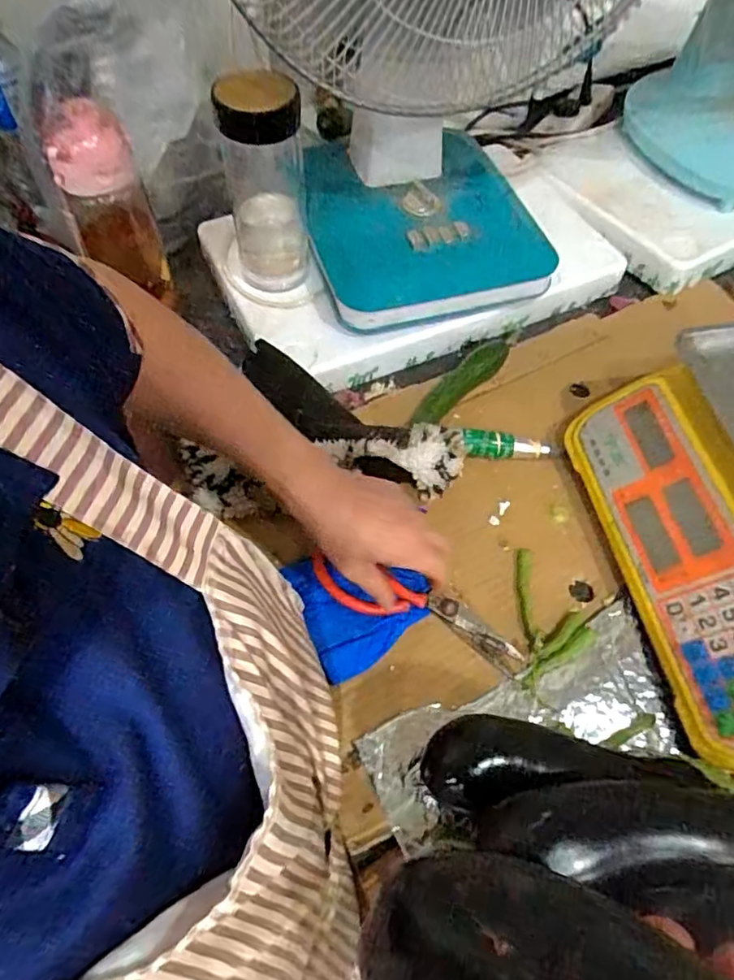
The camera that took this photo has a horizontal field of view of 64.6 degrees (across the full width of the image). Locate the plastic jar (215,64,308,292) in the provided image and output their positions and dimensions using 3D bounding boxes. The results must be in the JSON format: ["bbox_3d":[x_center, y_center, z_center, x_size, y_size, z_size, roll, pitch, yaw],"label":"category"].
[{"bbox_3d":[-0.100,-0.297,0.581,0.074,0.184,0.078,-7,58,-5],"label":"plastic jar"}]

